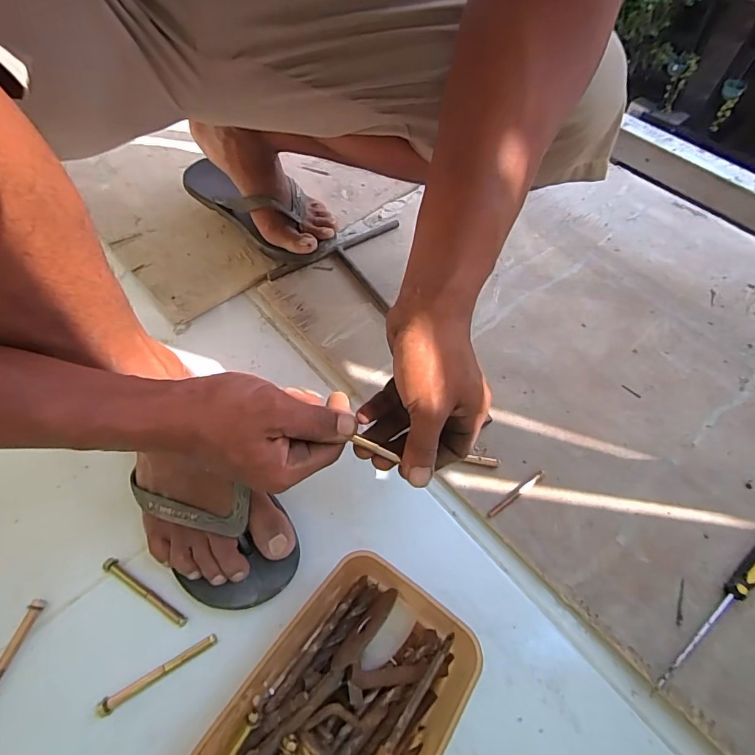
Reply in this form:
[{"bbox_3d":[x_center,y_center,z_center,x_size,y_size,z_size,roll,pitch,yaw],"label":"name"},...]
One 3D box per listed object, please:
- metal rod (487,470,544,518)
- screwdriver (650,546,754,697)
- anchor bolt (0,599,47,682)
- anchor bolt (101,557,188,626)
[{"bbox_3d":[0.131,0.112,0.405,0.070,0.009,0.008,-32,64,-18],"label":"metal rod"},{"bbox_3d":[0.281,0.185,0.349,0.182,0.016,0.015,-32,64,-18],"label":"screwdriver"},{"bbox_3d":[-0.295,0.224,0.337,0.012,0.011,0.090,14,60,8],"label":"anchor bolt"},{"bbox_3d":[-0.198,0.182,0.366,0.090,0.012,0.011,25,62,14],"label":"anchor bolt"}]

